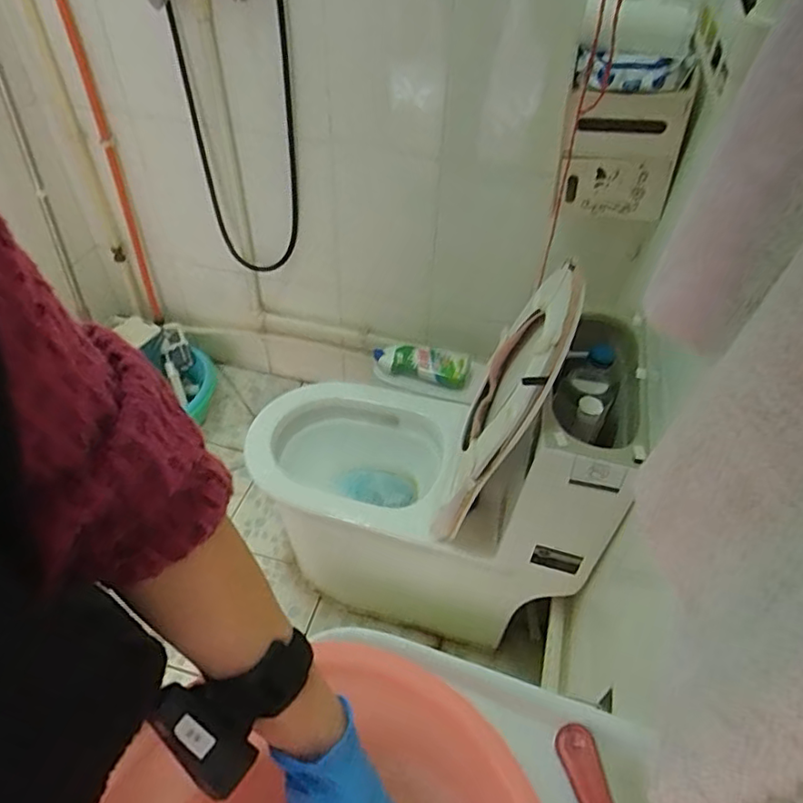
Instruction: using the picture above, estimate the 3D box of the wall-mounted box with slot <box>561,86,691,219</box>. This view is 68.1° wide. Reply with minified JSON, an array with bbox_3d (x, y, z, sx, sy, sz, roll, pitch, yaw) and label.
[{"bbox_3d":[0.396,-0.438,1.077,0.190,0.203,0.048,5,48,3],"label":"wall-mounted box with slot"}]

